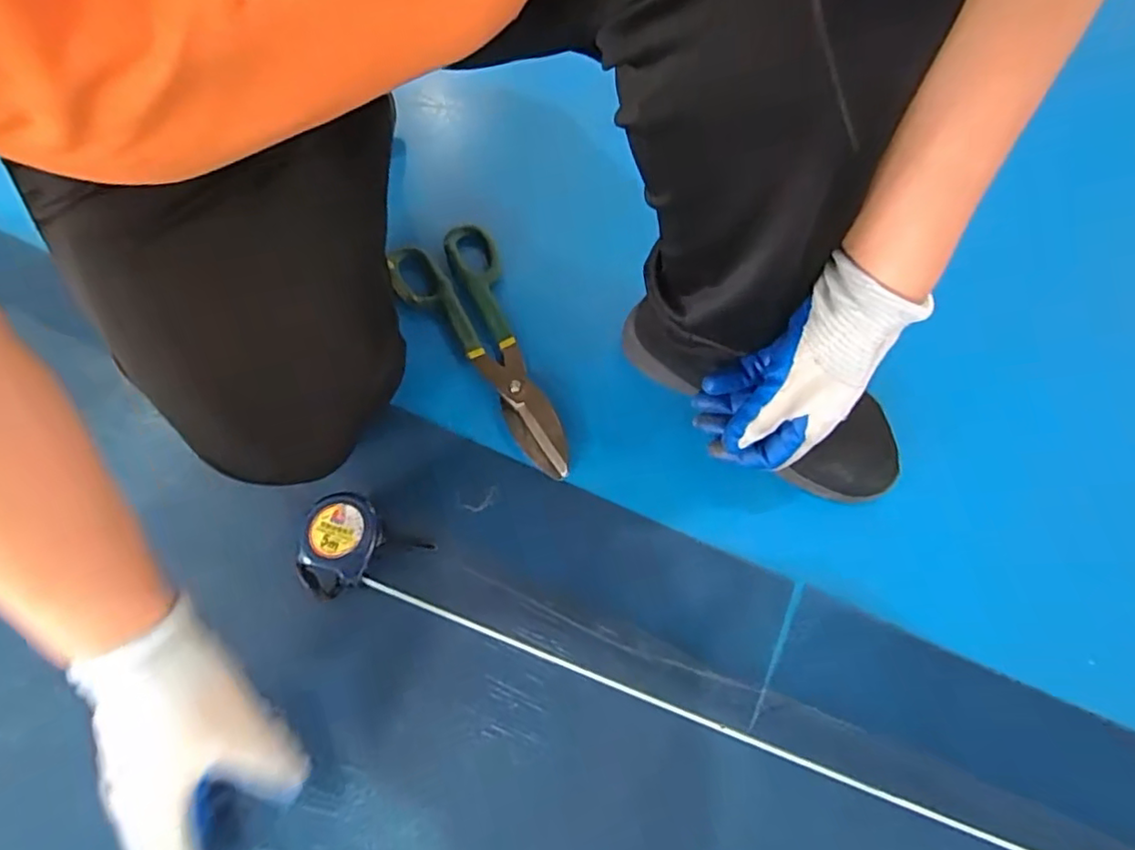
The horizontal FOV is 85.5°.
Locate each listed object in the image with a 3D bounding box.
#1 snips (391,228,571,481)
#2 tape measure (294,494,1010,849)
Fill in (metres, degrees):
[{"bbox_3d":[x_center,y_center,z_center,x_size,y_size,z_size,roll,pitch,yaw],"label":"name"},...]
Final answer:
[{"bbox_3d":[-0.080,-0.070,0.587,0.103,0.029,0.295,-22,64,-11],"label":"snips"},{"bbox_3d":[0.088,0.187,0.439,0.633,0.033,0.069,18,64,10],"label":"tape measure"}]

